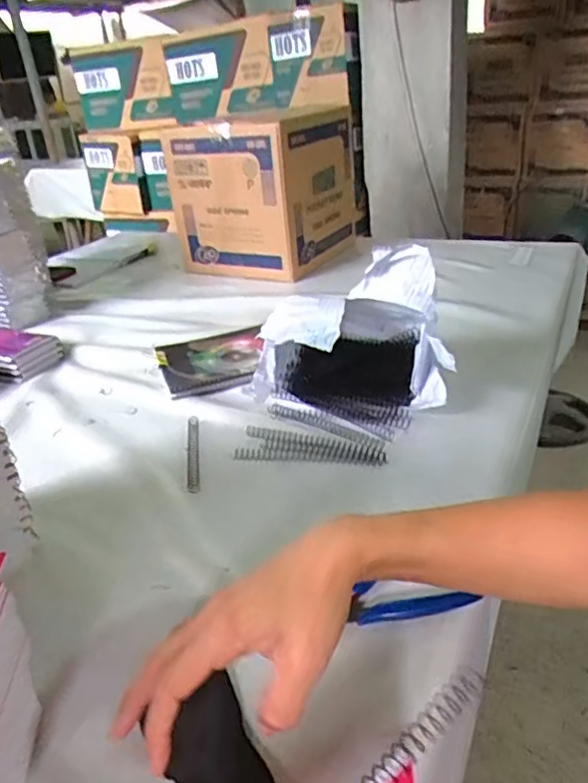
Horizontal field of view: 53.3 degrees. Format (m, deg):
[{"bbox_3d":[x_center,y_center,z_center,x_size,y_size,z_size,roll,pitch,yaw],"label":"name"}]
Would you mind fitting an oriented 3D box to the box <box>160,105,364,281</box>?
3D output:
[{"bbox_3d":[-0.058,-0.422,1.248,0.283,0.273,0.297,13,34,29],"label":"box"}]

